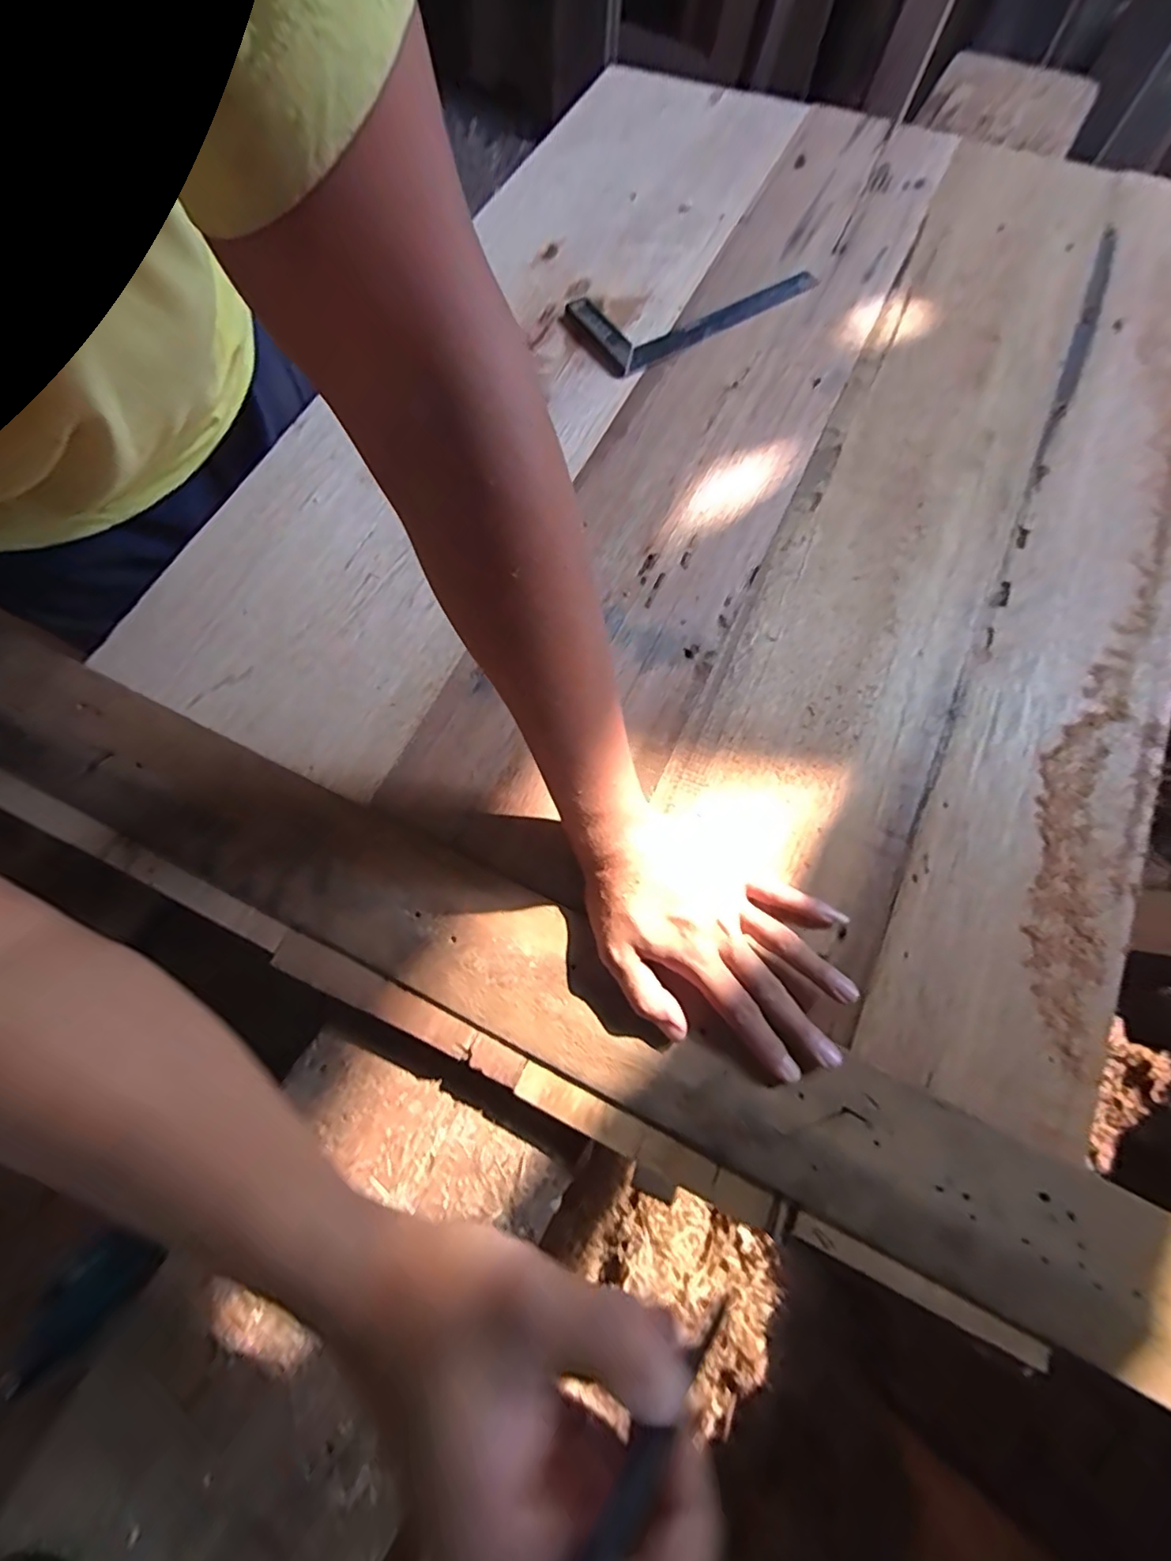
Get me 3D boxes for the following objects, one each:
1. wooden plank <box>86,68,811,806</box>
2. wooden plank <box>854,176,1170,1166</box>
[{"bbox_3d":[-0.074,-0.469,0.604,0.279,0.017,1.006,24,73,10],"label":"wooden plank"},{"bbox_3d":[0.453,-0.202,0.501,0.145,0.020,0.953,24,73,10],"label":"wooden plank"}]

